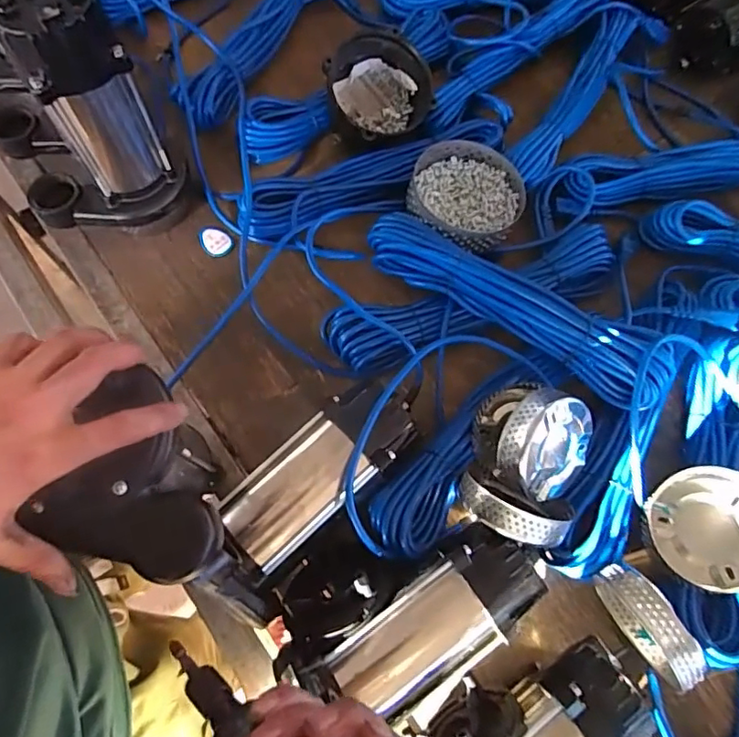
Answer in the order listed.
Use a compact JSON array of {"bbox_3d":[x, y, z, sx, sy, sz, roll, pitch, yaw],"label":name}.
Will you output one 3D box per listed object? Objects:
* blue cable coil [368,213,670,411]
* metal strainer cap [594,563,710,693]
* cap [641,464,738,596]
[{"bbox_3d":[0.152,-0.069,0.579,0.341,0.055,0.060,34,72,10],"label":"blue cable coil"},{"bbox_3d":[0.242,0.230,0.477,0.030,0.112,0.108,-30,74,-12],"label":"metal strainer cap"},{"bbox_3d":[0.321,0.151,0.505,0.109,0.030,0.109,-8,64,17],"label":"cap"}]

